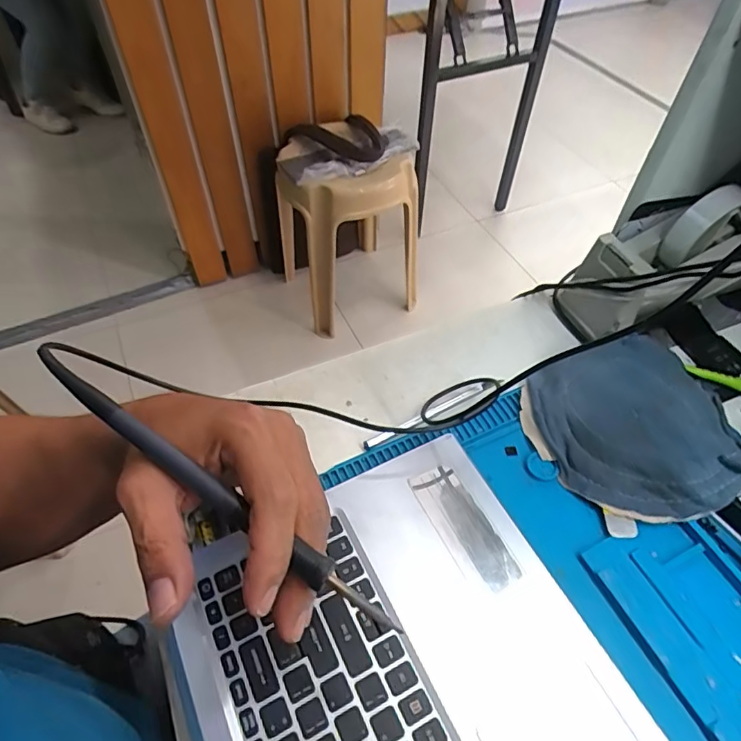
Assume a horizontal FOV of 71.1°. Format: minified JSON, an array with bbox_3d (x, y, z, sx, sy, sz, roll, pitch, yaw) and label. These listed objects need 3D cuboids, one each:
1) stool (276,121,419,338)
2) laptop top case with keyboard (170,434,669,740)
[{"bbox_3d":[-0.067,-0.387,1.401,0.324,0.435,0.306,-15,54,-12],"label":"stool"},{"bbox_3d":[0.045,0.217,0.276,0.228,0.023,0.350,-23,52,-17],"label":"laptop top case with keyboard"}]

